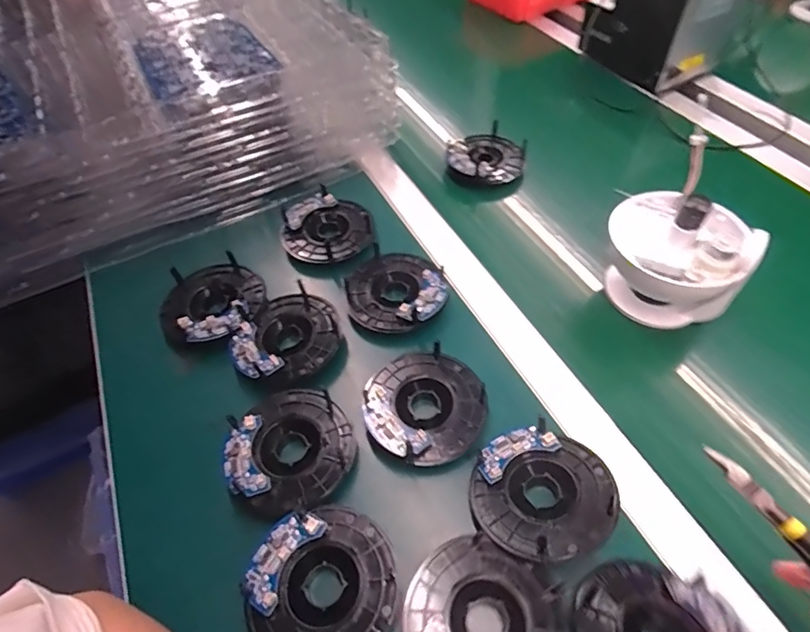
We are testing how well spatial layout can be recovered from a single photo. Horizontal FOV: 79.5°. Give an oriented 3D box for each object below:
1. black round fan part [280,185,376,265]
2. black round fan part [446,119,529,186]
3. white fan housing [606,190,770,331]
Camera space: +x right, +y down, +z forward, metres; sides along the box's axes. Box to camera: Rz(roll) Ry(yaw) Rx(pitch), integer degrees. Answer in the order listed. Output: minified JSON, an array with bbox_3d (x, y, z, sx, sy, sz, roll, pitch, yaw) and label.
[{"bbox_3d":[-0.086,-0.096,0.538,0.096,0.023,0.092,-2,52,2],"label":"black round fan part"},{"bbox_3d":[0.106,-0.208,0.632,0.096,0.037,0.107,7,53,9],"label":"black round fan part"},{"bbox_3d":[0.251,-0.060,0.458,0.114,0.115,0.093,18,55,17],"label":"white fan housing"}]

